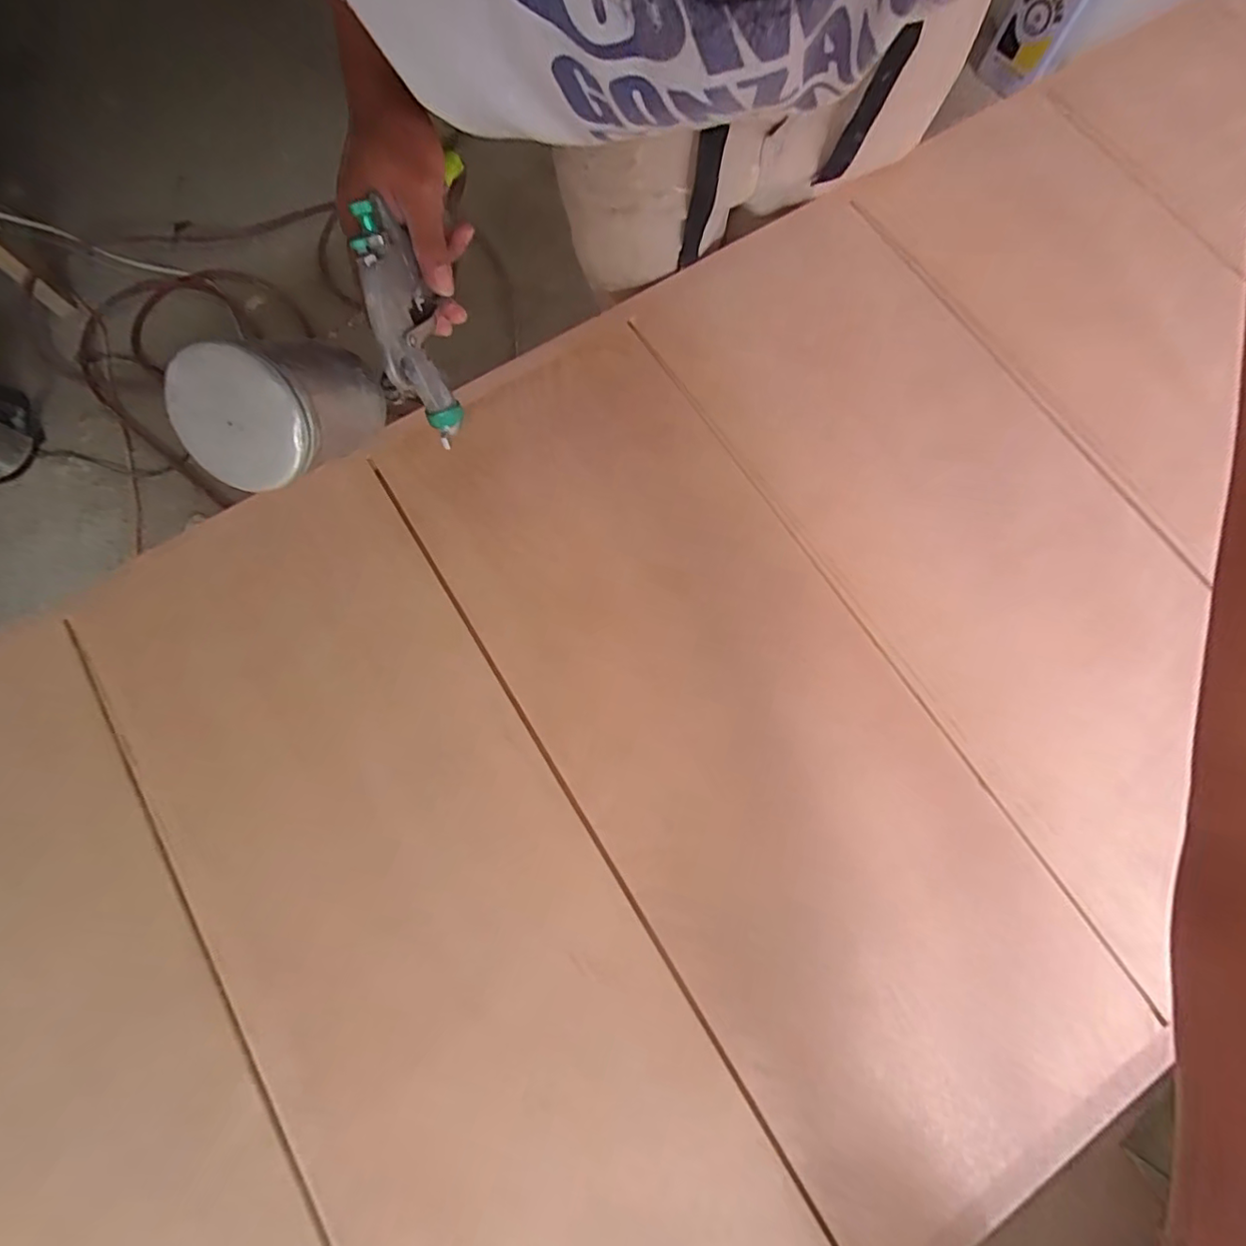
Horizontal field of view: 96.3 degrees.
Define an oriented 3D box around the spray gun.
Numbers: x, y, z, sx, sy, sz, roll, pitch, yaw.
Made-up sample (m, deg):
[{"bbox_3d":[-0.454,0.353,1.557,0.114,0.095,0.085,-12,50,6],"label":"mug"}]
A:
[{"bbox_3d":[-0.161,-0.182,0.371,0.071,0.117,0.258,26,60,5],"label":"spray gun"}]

